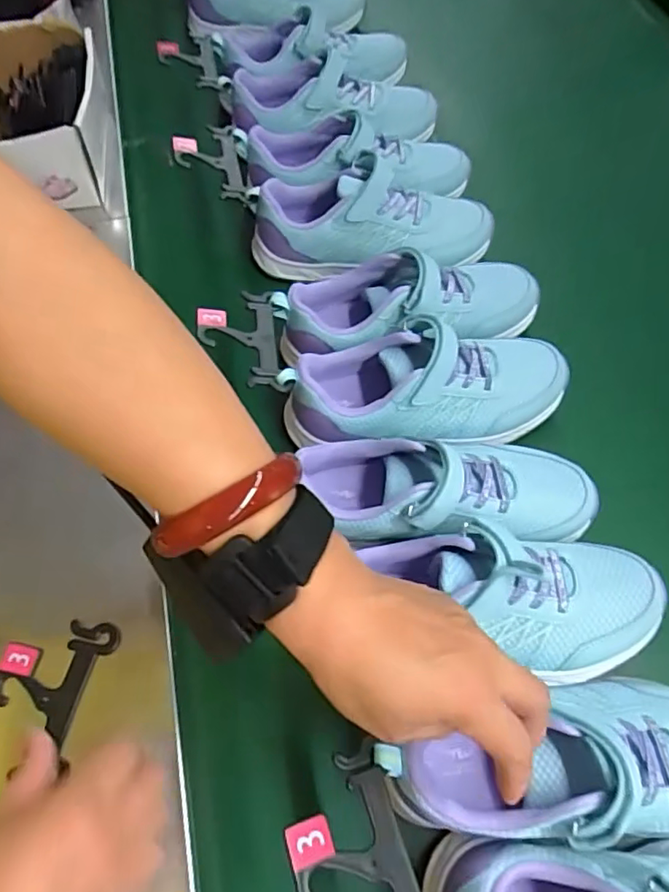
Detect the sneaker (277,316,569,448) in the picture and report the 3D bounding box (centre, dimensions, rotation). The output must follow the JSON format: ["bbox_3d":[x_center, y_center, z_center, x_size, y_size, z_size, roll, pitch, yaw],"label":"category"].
[{"bbox_3d":[0.078,-0.050,0.474,0.233,0.077,0.084,-6,62,-3],"label":"sneaker"}]

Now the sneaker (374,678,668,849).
[{"bbox_3d":[0.147,0.188,0.341,0.229,0.078,0.084,-3,62,-5],"label":"sneaker"}]

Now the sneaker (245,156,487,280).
[{"bbox_3d":[0.038,-0.222,0.566,0.233,0.082,0.081,-2,62,-1],"label":"sneaker"}]

